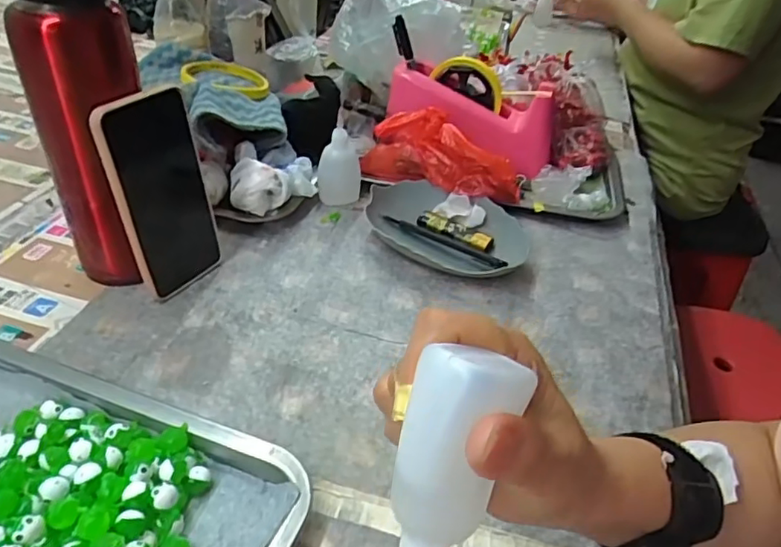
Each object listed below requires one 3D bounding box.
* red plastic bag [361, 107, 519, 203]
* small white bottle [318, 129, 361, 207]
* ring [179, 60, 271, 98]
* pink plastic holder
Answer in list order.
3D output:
[{"bbox_3d":[0.055,-0.124,0.613,0.171,0.074,0.056,21,41,19],"label":"red plastic bag"},{"bbox_3d":[-0.055,-0.123,0.625,0.046,0.074,0.051,3,38,-5],"label":"small white bottle"},{"bbox_3d":[-0.187,-0.218,0.648,0.091,0.016,0.099,4,38,-3],"label":"ring"},{"bbox_3d":[0.098,-0.187,0.669,0.205,0.101,0.073,24,40,1],"label":"pink plastic holder"}]

